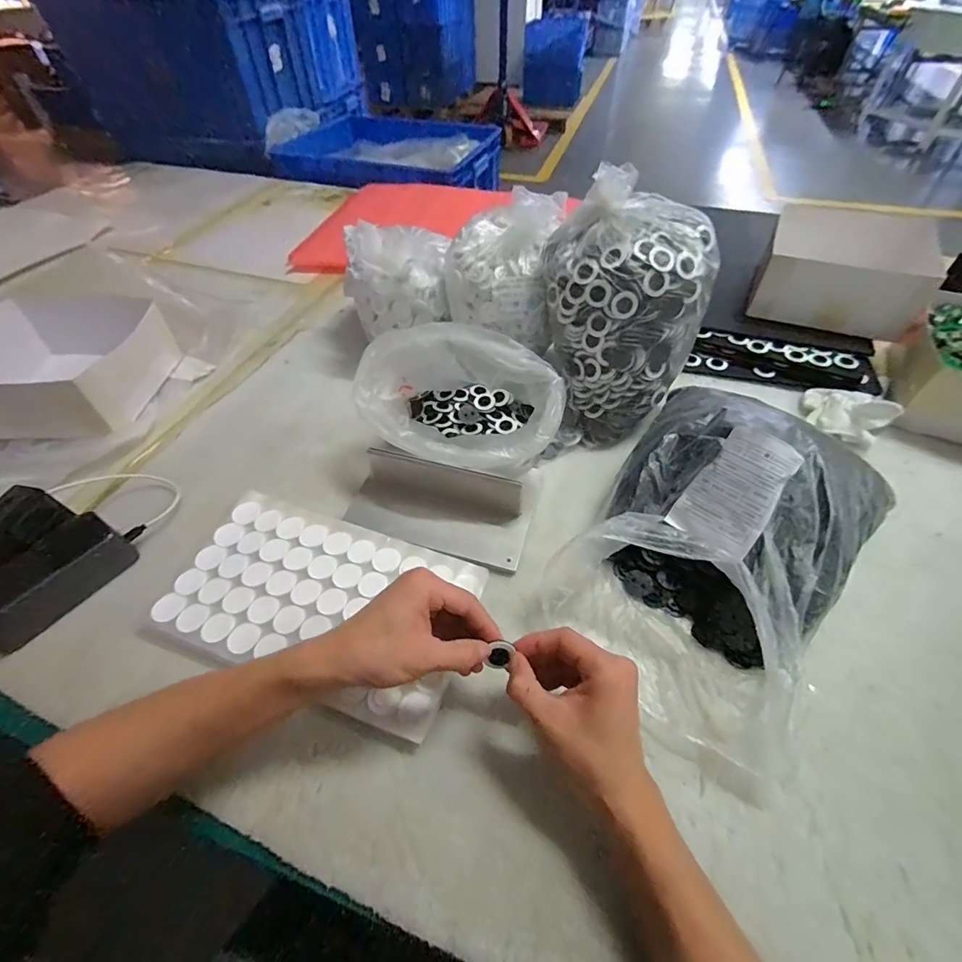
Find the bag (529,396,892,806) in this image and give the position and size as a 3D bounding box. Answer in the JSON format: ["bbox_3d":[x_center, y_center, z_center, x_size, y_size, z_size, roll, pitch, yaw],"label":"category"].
[{"bbox_3d":[0.231,0.051,0.424,0.234,0.125,0.349,31,58,23],"label":"bag"}]

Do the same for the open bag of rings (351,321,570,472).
[{"bbox_3d":[-0.014,-0.083,0.513,0.211,0.157,0.171,20,55,16],"label":"open bag of rings"}]

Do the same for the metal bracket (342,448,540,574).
[{"bbox_3d":[-0.047,0.027,0.486,0.203,0.061,0.093,10,53,9],"label":"metal bracket"}]

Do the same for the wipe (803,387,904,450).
[{"bbox_3d":[0.481,-0.097,0.583,0.092,0.056,0.087,17,54,14],"label":"wipe"}]

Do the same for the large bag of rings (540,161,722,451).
[{"bbox_3d":[0.169,-0.193,0.532,0.159,0.227,0.157,-21,54,-15],"label":"large bag of rings"}]

